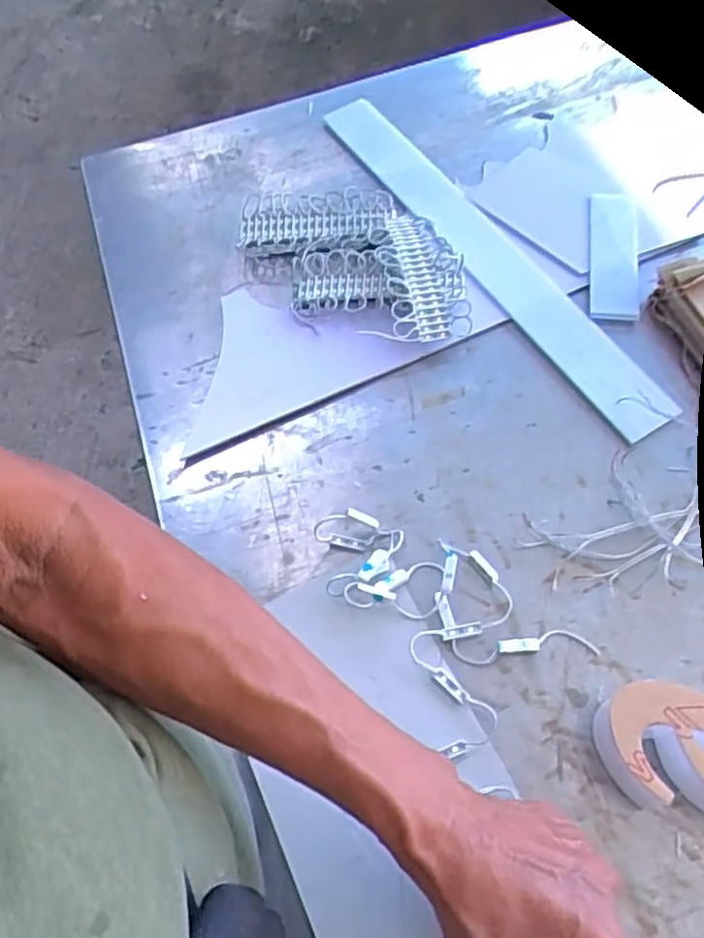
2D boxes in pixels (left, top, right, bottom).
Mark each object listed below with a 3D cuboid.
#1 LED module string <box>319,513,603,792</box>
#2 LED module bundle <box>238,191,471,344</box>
[{"bbox_3d":[0.062,0.091,0.473,0.114,0.024,0.192,-35,65,-14],"label":"LED module string"},{"bbox_3d":[0.004,-0.184,0.616,0.232,0.033,0.128,32,68,19],"label":"LED module bundle"}]

